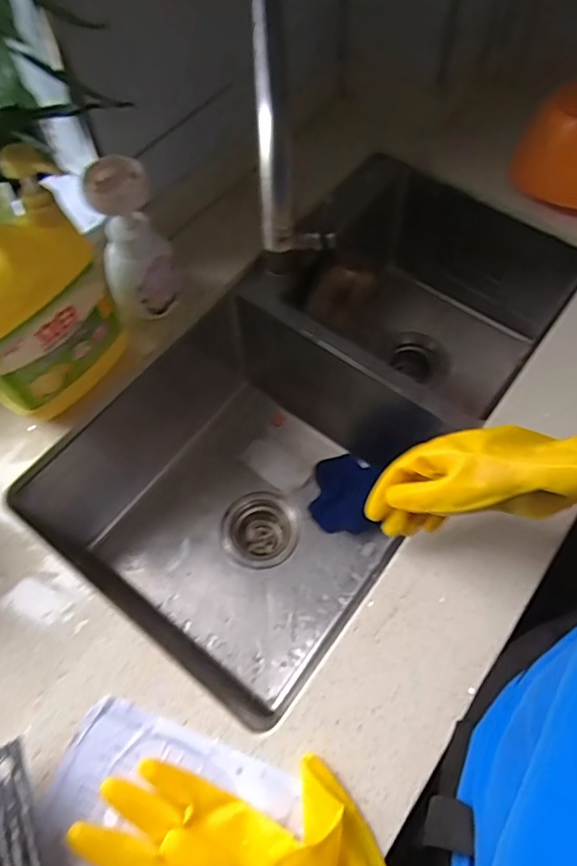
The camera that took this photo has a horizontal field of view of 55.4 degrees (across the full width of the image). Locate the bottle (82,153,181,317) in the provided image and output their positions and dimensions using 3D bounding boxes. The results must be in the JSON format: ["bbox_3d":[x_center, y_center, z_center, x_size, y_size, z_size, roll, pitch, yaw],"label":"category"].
[{"bbox_3d":[-0.163,-0.202,0.589,0.077,0.159,0.062,-17,63,-7],"label":"bottle"}]

